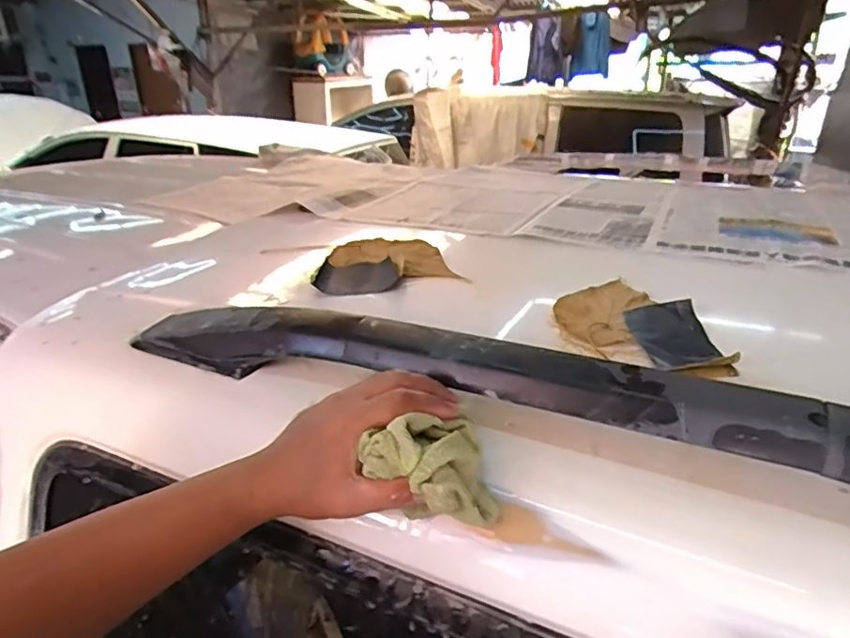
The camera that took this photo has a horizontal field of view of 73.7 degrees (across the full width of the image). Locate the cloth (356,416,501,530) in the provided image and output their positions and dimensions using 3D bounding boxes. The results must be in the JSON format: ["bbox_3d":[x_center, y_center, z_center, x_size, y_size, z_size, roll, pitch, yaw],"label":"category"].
[{"bbox_3d":[0.008,0.102,0.382,0.083,0.069,0.060,-14,27,-25],"label":"cloth"}]

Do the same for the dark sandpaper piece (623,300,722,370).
[{"bbox_3d":[0.232,0.014,0.535,0.066,0.022,0.107,1,25,3],"label":"dark sandpaper piece"}]

